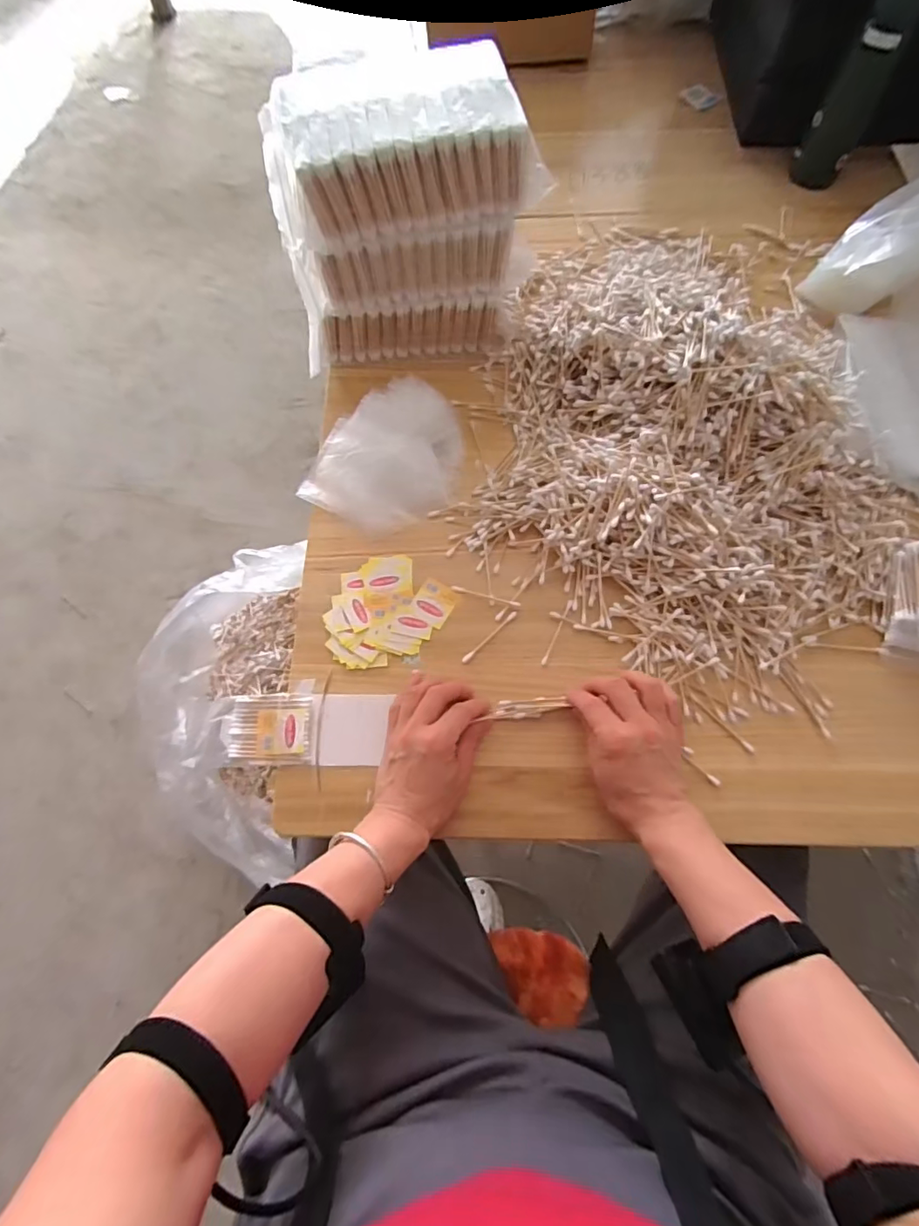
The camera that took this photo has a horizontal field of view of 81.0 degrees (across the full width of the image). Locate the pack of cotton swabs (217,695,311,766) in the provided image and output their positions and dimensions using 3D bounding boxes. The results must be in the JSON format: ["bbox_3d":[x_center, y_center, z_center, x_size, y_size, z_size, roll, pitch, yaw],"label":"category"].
[{"bbox_3d":[-0.168,0.101,0.469,0.079,0.009,0.061,-1,68,2],"label":"pack of cotton swabs"}]

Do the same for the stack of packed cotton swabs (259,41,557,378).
[{"bbox_3d":[-0.052,-0.369,0.526,0.224,0.211,0.119,-15,69,-4],"label":"stack of packed cotton swabs"}]

